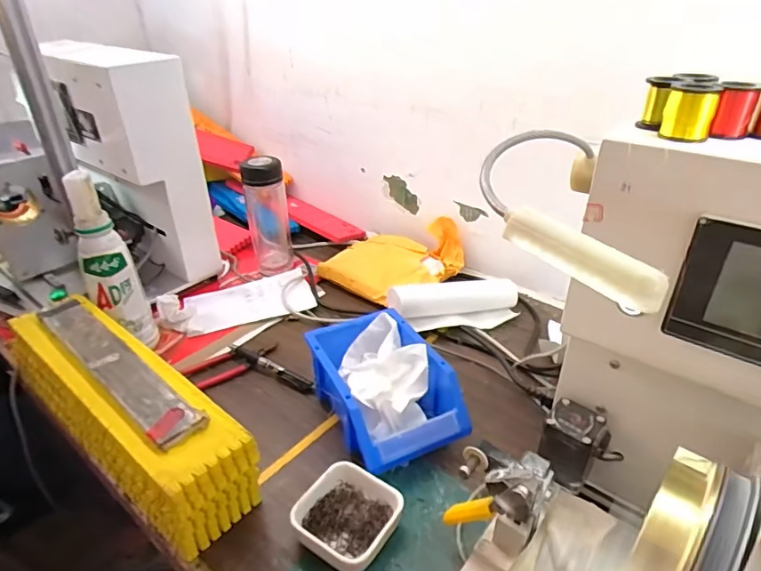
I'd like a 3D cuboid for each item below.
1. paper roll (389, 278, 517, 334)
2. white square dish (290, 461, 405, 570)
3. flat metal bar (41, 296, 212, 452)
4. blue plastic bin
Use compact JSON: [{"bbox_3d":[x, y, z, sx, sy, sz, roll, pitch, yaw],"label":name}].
[{"bbox_3d":[0.109,0.026,0.720,0.190,0.061,0.054,-6,32,-9],"label":"paper roll"},{"bbox_3d":[-0.027,0.208,0.450,0.082,0.032,0.080,18,36,28],"label":"white square dish"},{"bbox_3d":[-0.275,0.075,0.502,0.284,0.013,0.044,24,39,34],"label":"flat metal bar"},{"bbox_3d":[0.002,0.113,0.557,0.130,0.079,0.185,-13,34,-20],"label":"blue plastic bin"}]

